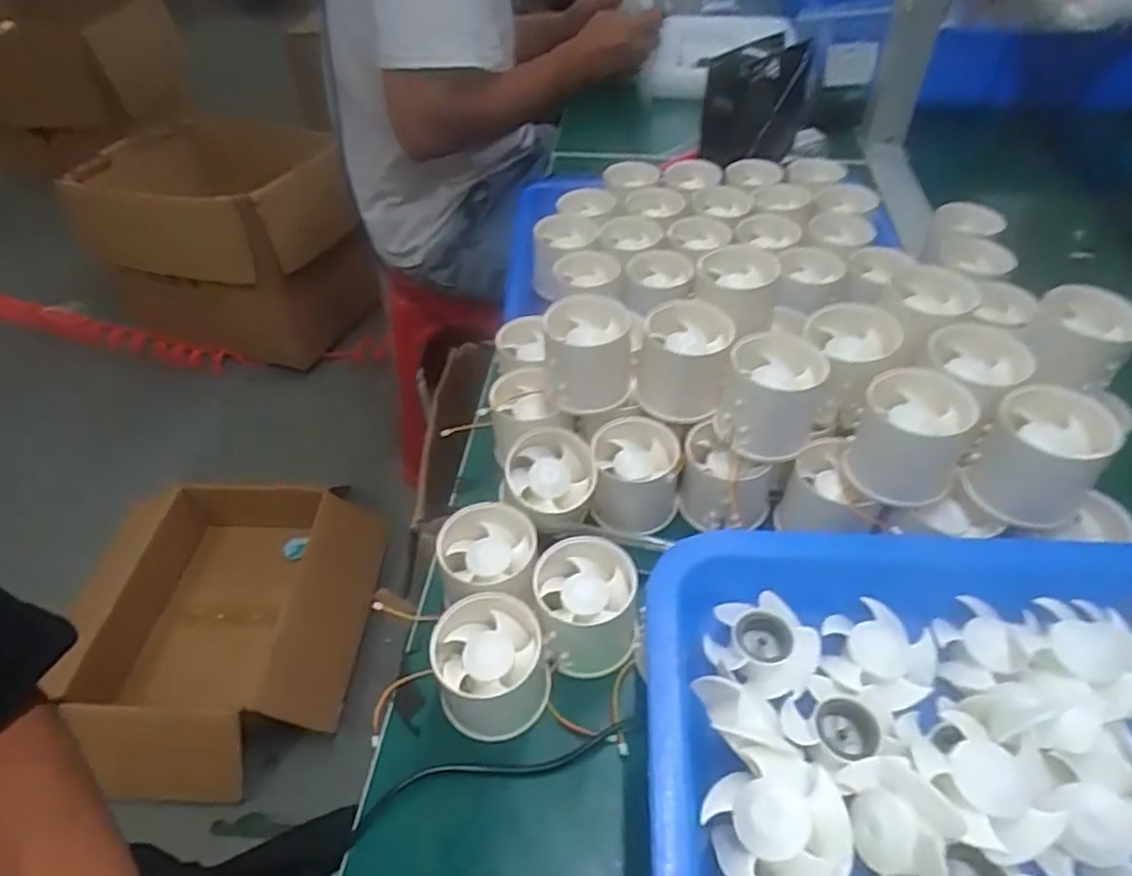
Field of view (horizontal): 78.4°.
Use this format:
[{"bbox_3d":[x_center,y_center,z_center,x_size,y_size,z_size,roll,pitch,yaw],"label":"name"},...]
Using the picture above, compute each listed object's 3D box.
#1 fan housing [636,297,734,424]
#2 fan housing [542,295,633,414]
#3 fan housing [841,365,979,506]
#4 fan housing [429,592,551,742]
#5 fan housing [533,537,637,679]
[{"bbox_3d":[0.069,-0.042,0.415,0.053,0.061,0.050,10,46,11],"label":"fan housing"},{"bbox_3d":[0.013,-0.049,0.423,0.054,0.057,0.052,-3,45,-2],"label":"fan housing"},{"bbox_3d":[0.181,0.001,0.367,0.052,0.057,0.050,-1,45,1],"label":"fan housing"},{"bbox_3d":[-0.037,0.112,0.340,0.053,0.053,0.048,-9,46,-8],"label":"fan housing"},{"bbox_3d":[0.011,0.088,0.361,0.050,0.050,0.050,-1,45,1],"label":"fan housing"}]

